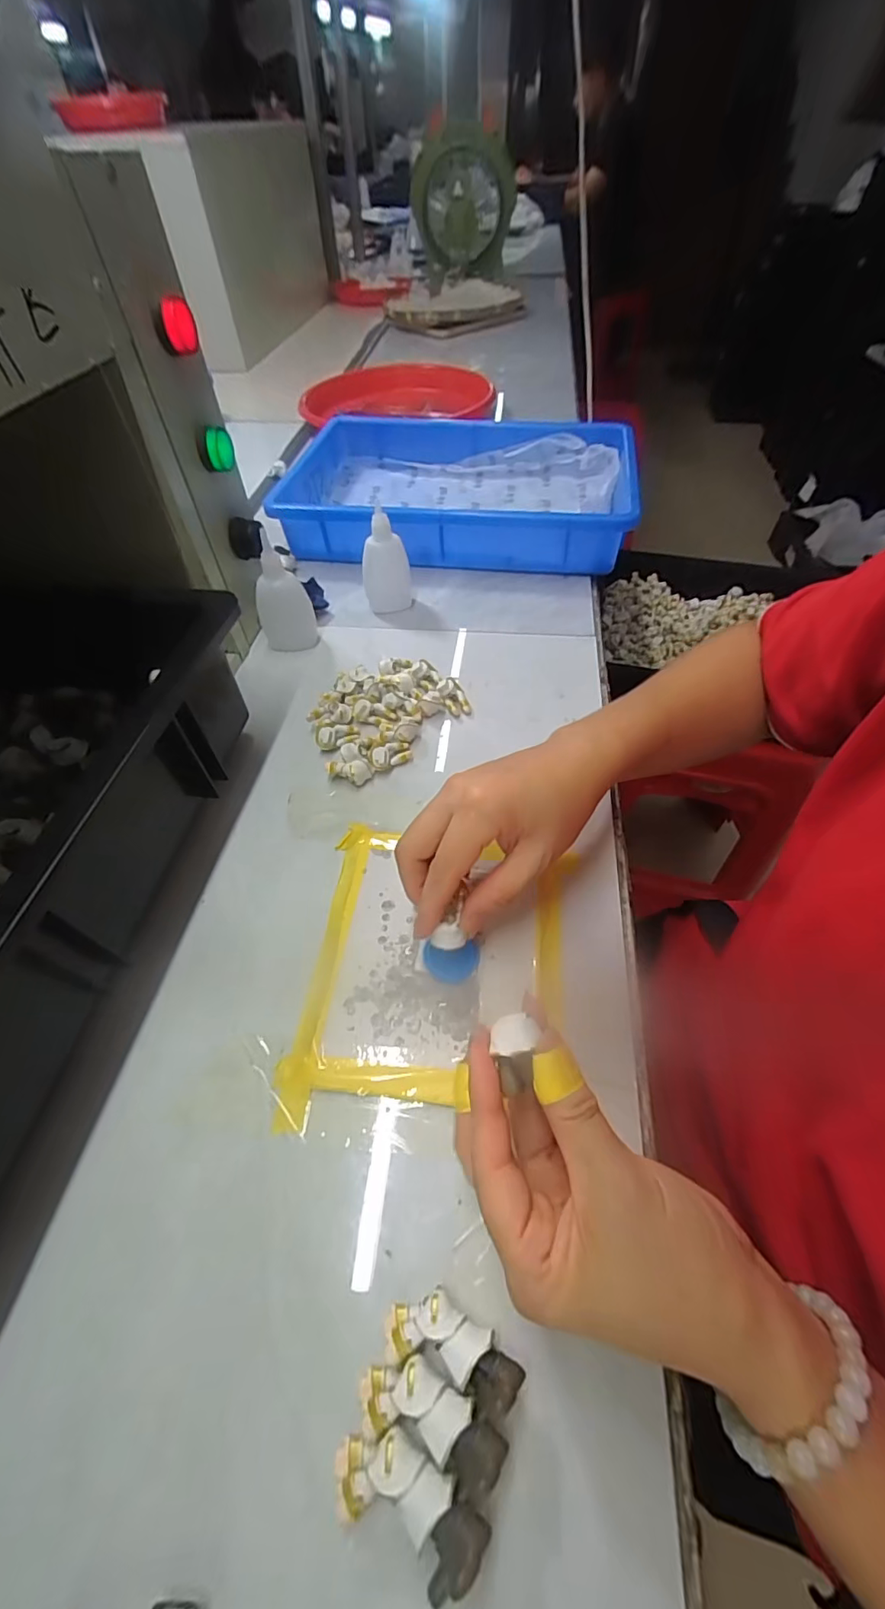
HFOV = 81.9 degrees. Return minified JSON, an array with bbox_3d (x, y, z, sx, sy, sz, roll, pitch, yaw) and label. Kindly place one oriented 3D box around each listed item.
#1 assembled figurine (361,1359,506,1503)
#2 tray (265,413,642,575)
[{"bbox_3d":[-0.005,0.209,0.173,0.052,0.010,0.022,5,52,25],"label":"assembled figurine"},{"bbox_3d":[0.017,-0.346,0.563,0.355,0.066,0.240,6,54,6],"label":"tray"}]

